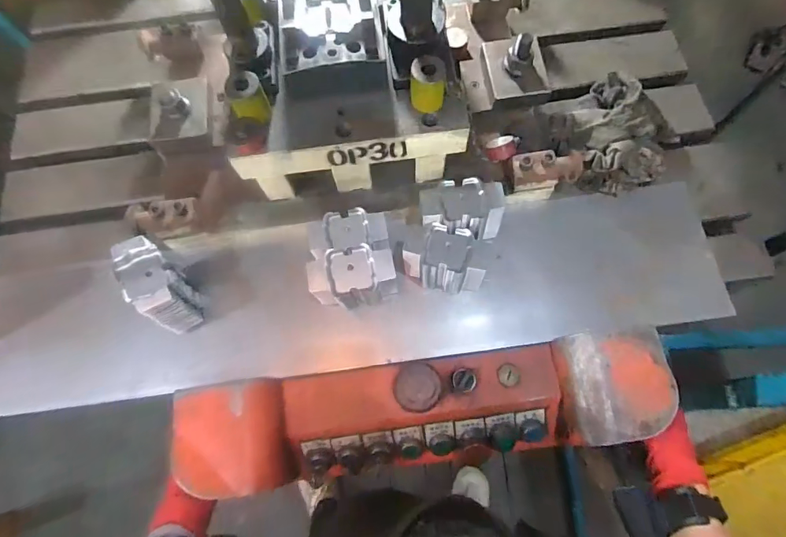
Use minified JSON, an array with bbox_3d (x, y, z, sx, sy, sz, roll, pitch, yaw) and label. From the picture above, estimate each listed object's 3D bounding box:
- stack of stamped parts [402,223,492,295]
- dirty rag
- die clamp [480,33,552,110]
[{"bbox_3d":[0.067,-0.009,0.576,0.105,0.081,0.069,9,71,5],"label":"stack of stamped parts"},{"bbox_3d":[0.329,-0.203,0.645,0.163,0.058,0.172,-26,72,-7],"label":"dirty rag"},{"bbox_3d":[0.177,-0.287,0.632,0.085,0.079,0.103,-9,71,-1],"label":"die clamp"}]

